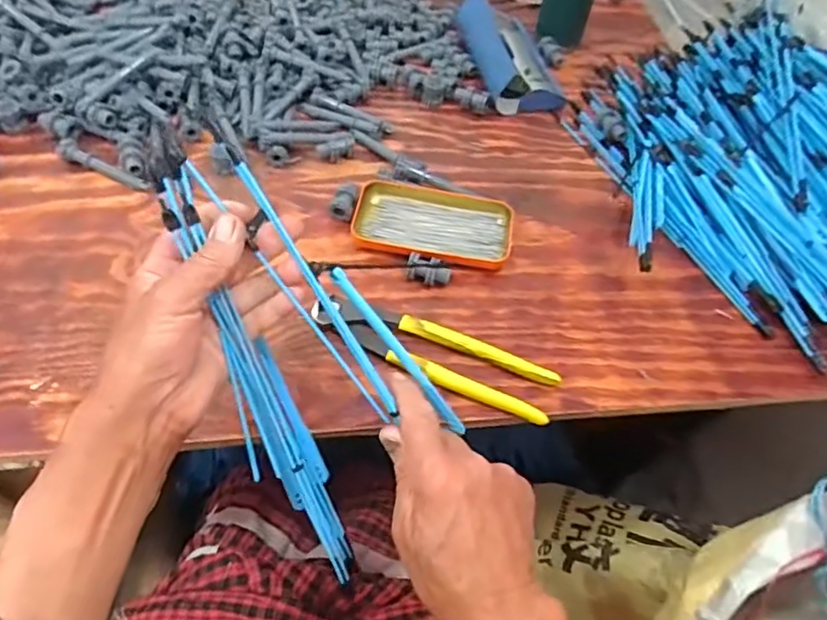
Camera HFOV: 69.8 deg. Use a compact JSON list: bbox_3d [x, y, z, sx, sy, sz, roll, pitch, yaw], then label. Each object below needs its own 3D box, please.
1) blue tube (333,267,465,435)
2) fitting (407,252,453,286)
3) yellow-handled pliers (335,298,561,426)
[{"bbox_3d":[-0.009,0.030,0.398,0.008,0.005,0.143,-45,107,-29],"label":"blue tube"},{"bbox_3d":[0.014,-0.035,0.516,0.037,0.024,0.019,18,56,7],"label":"fitting"},{"bbox_3d":[0.021,0.036,0.475,0.186,0.016,0.052,19,56,8],"label":"yellow-handled pliers"}]

